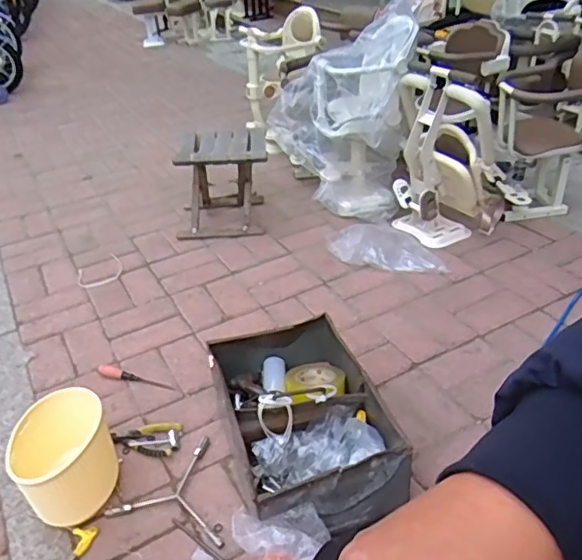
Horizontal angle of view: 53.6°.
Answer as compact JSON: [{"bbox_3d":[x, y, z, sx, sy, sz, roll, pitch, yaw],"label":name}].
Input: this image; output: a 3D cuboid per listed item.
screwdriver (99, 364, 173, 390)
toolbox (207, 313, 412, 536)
[{"bbox_3d":[-0.369,0.232,1.372,0.204,0.022,0.030,7,35,16],"label":"screwdriver"},{"bbox_3d":[0.020,0.269,1.130,0.283,0.135,0.429,-13,35,-14],"label":"toolbox"}]

